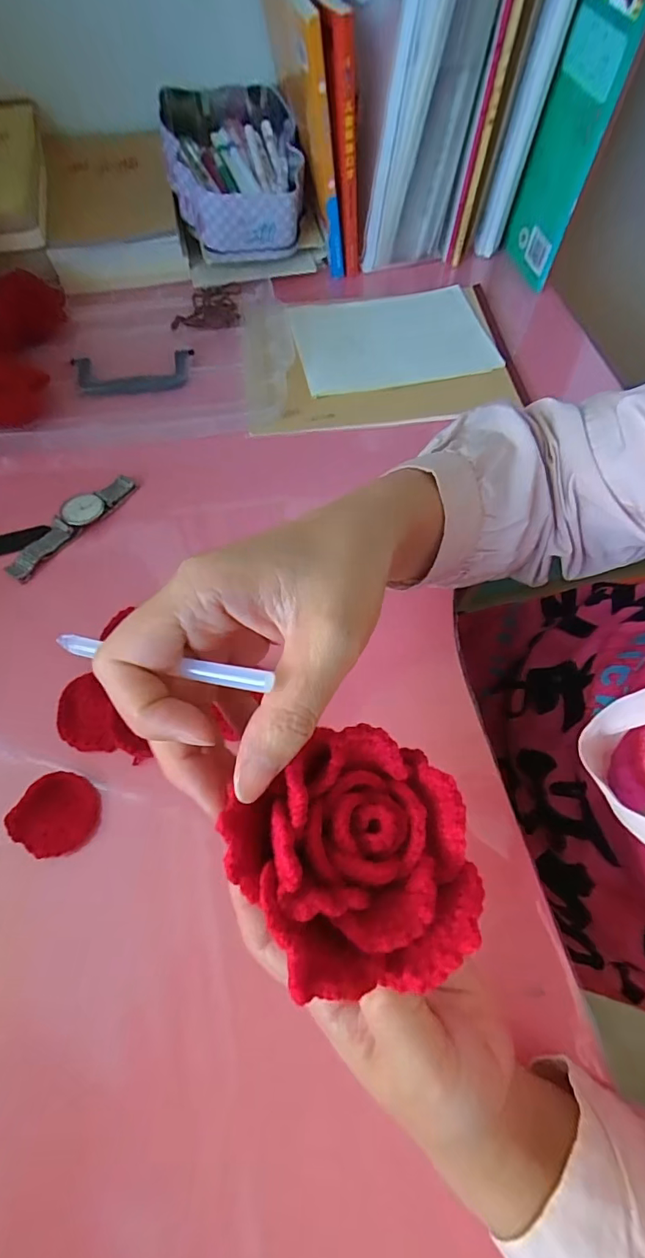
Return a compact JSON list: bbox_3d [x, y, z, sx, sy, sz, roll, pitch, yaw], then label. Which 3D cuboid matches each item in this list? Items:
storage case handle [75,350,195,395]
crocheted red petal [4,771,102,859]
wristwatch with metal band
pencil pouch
[{"bbox_3d":[-0.177,-0.237,0.452,0.105,0.010,0.053,-3,64,-2],"label":"storage case handle"},{"bbox_3d":[-0.156,0.110,0.287,0.041,0.018,0.045,0,64,0],"label":"crocheted red petal"},{"bbox_3d":[-0.196,-0.083,0.378,0.030,0.011,0.114,39,70,17],"label":"wristwatch with metal band"},{"bbox_3d":[-0.093,-0.484,0.512,0.134,0.057,0.234,-7,65,-4],"label":"pencil pouch"}]

